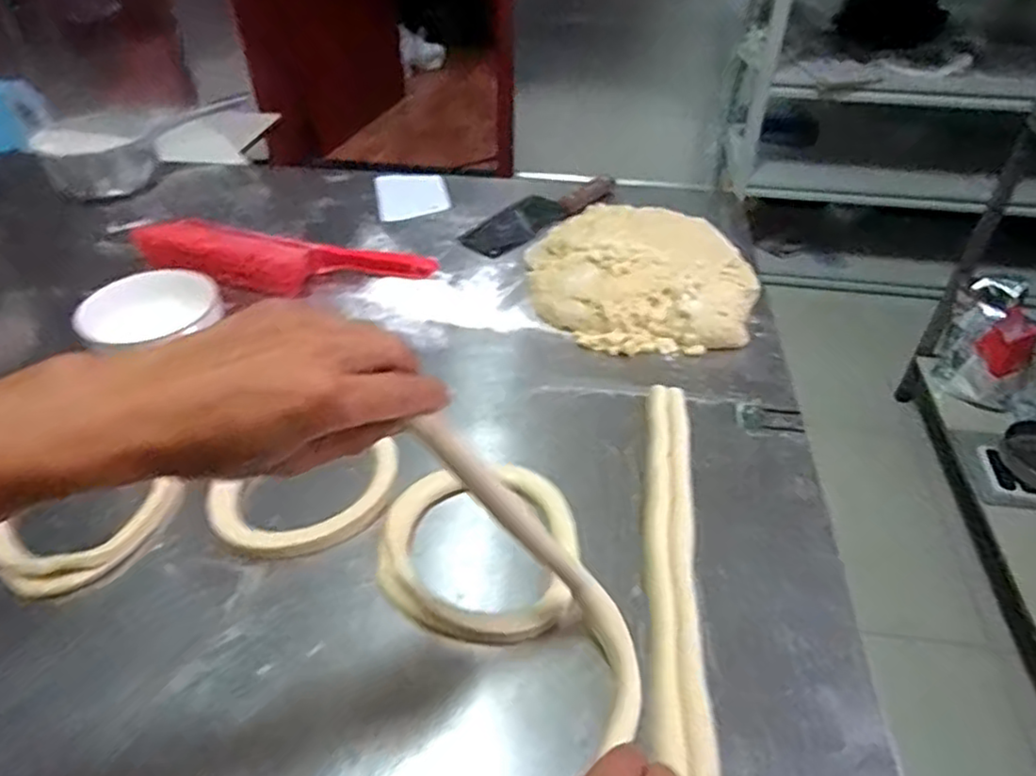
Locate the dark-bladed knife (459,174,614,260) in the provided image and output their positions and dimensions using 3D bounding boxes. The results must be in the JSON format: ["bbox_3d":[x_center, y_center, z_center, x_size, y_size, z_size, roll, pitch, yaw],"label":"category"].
[{"bbox_3d":[0.038,-0.268,1.016,0.095,0.023,0.273,32,51,31],"label":"dark-bladed knife"}]

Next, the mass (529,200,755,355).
[{"bbox_3d":[0.151,-0.150,0.853,0.271,0.066,0.276,-3,42,-3],"label":"mass"}]

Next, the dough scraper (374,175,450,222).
[{"bbox_3d":[-0.168,-0.309,1.082,0.111,0.009,0.167,-8,41,-10],"label":"dough scraper"}]

